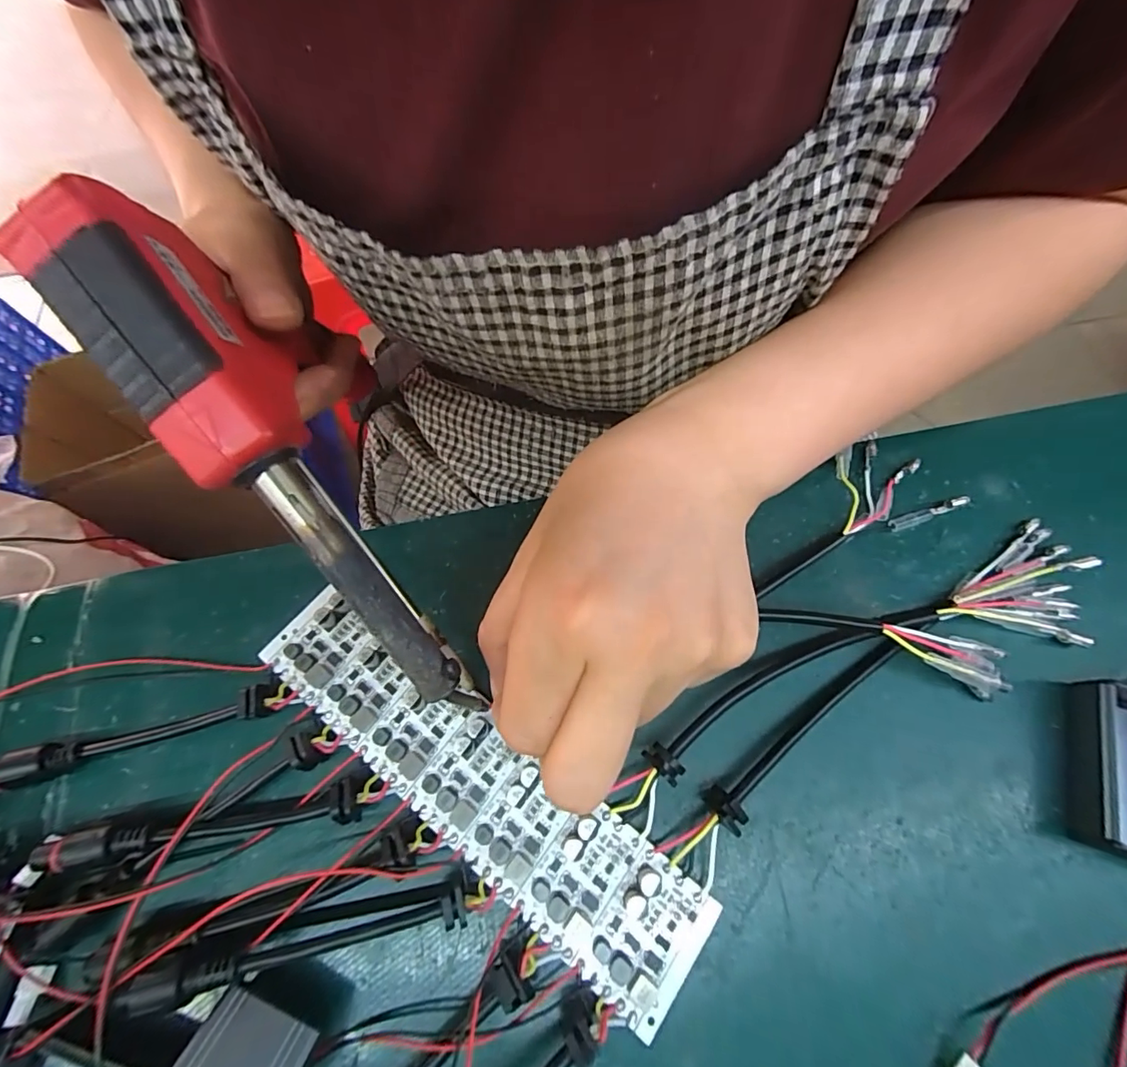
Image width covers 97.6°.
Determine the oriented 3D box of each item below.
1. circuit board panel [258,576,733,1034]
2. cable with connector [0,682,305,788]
[{"bbox_3d":[-0.033,0.082,0.166,0.173,0.008,0.038,35,73,13],"label":"circuit board panel"},{"bbox_3d":[-0.146,0.070,0.170,0.104,0.013,0.010,-16,68,-5],"label":"cable with connector"}]

